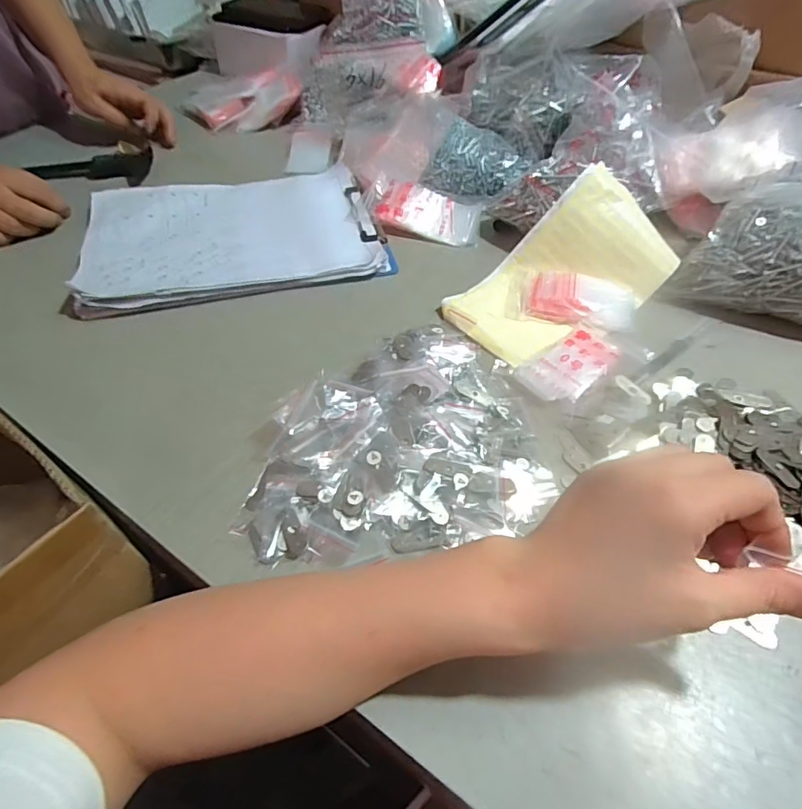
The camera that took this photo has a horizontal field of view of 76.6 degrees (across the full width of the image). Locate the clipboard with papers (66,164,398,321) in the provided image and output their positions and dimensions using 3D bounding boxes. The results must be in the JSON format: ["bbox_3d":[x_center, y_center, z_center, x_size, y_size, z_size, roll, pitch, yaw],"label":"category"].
[{"bbox_3d":[-0.179,-0.189,0.547,0.298,0.022,0.238,-15,51,-13],"label":"clipboard with papers"}]

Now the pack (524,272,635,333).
[{"bbox_3d":[0.170,-0.098,0.477,0.096,0.018,0.056,15,51,13],"label":"pack"}]

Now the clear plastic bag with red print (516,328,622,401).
[{"bbox_3d":[0.144,-0.036,0.421,0.088,0.008,0.049,-31,56,-24],"label":"clear plastic bag with red print"}]

